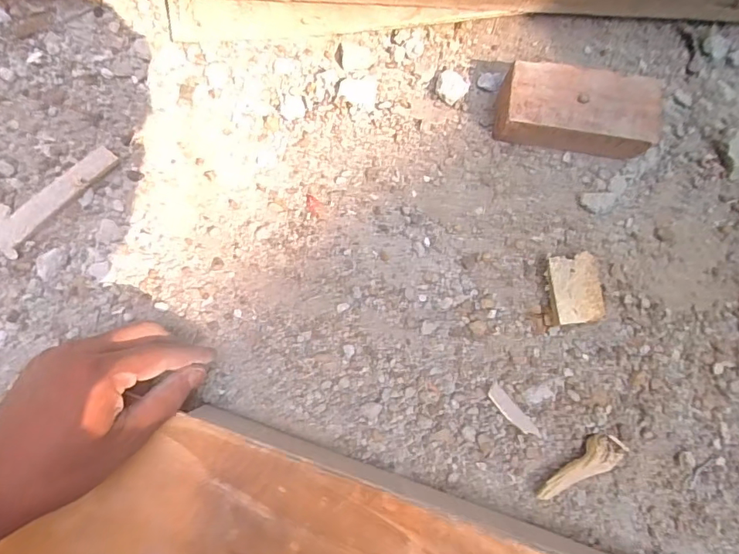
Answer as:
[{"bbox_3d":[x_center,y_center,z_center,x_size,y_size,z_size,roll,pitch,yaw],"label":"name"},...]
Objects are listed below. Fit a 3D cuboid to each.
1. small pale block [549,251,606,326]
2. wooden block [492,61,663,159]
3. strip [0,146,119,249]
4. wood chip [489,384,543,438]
[{"bbox_3d":[0.168,0.010,0.403,0.040,0.021,0.055,-4,84,-3],"label":"small pale block"},{"bbox_3d":[0.176,-0.139,0.415,0.133,0.039,0.067,6,83,-2],"label":"wooden block"},{"bbox_3d":[-0.248,-0.065,0.390,0.022,0.010,0.105,44,83,2],"label":"strip"},{"bbox_3d":[0.113,0.106,0.382,0.012,0.006,0.051,-43,87,-6],"label":"wood chip"}]

